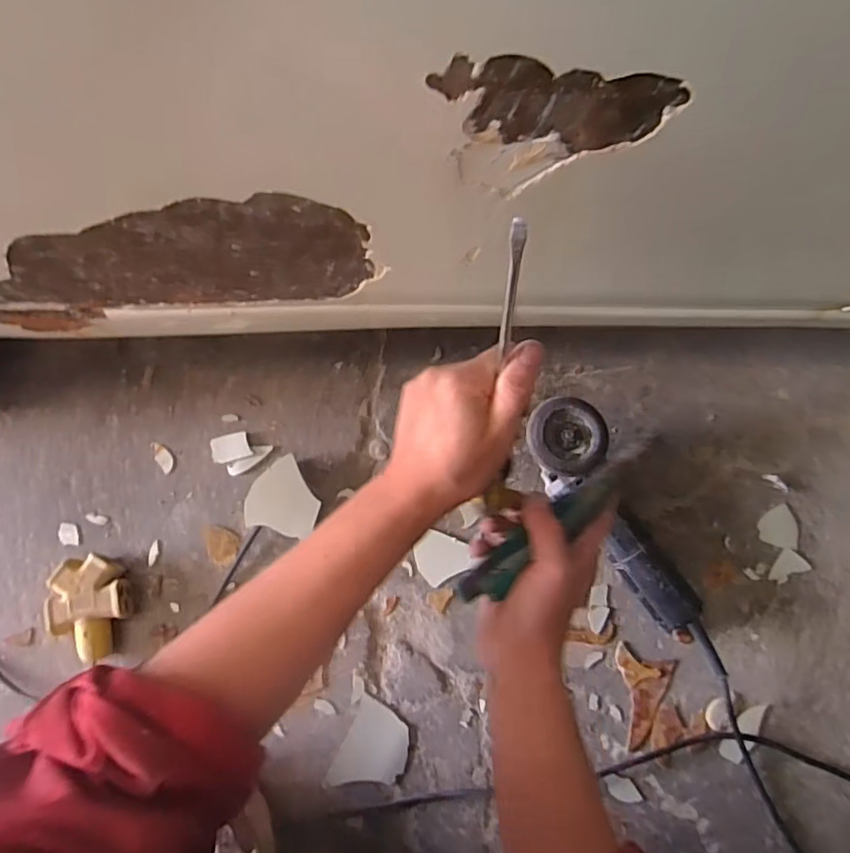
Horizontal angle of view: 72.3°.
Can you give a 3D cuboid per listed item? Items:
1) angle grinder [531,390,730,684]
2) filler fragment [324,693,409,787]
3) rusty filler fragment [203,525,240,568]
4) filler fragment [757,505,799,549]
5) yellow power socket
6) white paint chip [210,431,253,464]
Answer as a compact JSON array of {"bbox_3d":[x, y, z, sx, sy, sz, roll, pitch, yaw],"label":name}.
[{"bbox_3d":[0.224,0.122,0.664,0.087,0.072,0.345,-32,90,-9],"label":"angle grinder"},{"bbox_3d":[-0.055,0.354,0.634,0.068,0.005,0.091,22,74,8],"label":"filler fragment"},{"bbox_3d":[-0.249,0.141,0.707,0.055,0.004,0.038,38,77,12],"label":"rusty filler fragment"},{"bbox_3d":[0.432,0.122,0.710,0.046,0.004,0.050,6,72,2],"label":"filler fragment"},{"bbox_3d":[-0.385,0.209,0.668,0.085,0.039,0.111,-14,73,-4],"label":"yellow power socket"},{"bbox_3d":[-0.247,0.027,0.741,0.049,0.004,0.036,-16,73,-4],"label":"white paint chip"}]

